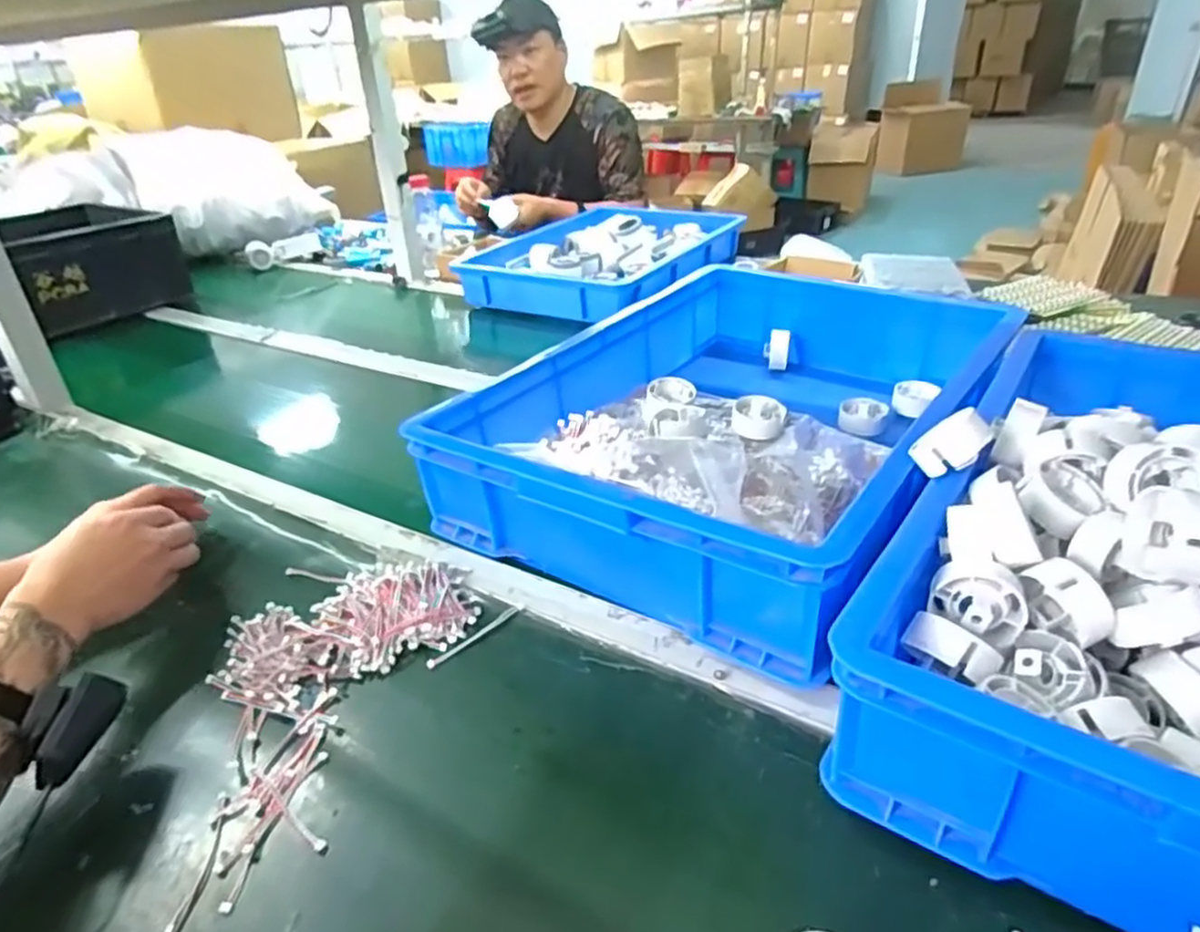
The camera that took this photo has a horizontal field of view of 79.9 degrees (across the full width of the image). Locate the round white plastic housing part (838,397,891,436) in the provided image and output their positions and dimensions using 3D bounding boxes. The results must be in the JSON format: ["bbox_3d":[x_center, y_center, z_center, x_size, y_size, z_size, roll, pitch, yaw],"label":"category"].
[{"bbox_3d":[0.313,-0.059,0.852,0.054,0.022,0.058,-2,34,2],"label":"round white plastic housing part"}]

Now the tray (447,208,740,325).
[{"bbox_3d":[0.012,-0.434,1.465,0.433,0.083,0.596,13,35,25],"label":"tray"}]

